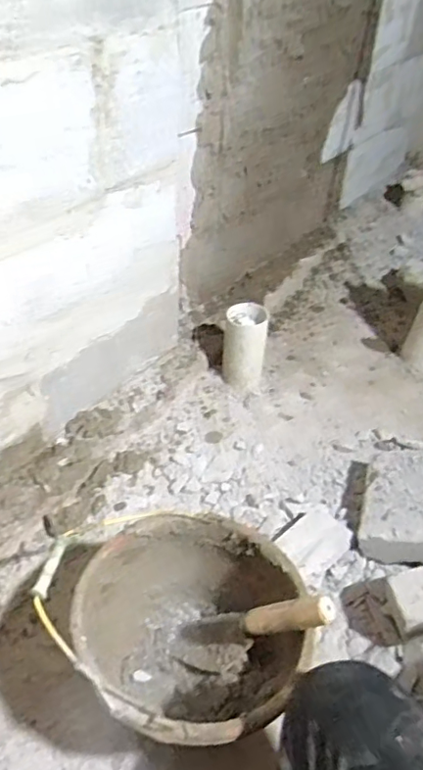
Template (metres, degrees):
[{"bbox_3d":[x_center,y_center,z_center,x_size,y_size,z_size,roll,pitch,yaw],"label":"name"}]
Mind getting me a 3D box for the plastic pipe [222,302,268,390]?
[{"bbox_3d":[0.070,-0.075,1.182,0.089,0.184,0.080,6,42,3],"label":"plastic pipe"}]

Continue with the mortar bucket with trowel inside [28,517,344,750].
[{"bbox_3d":[-0.039,0.326,0.713,0.264,0.215,0.305,-31,52,-33],"label":"mortar bucket with trowel inside"}]

